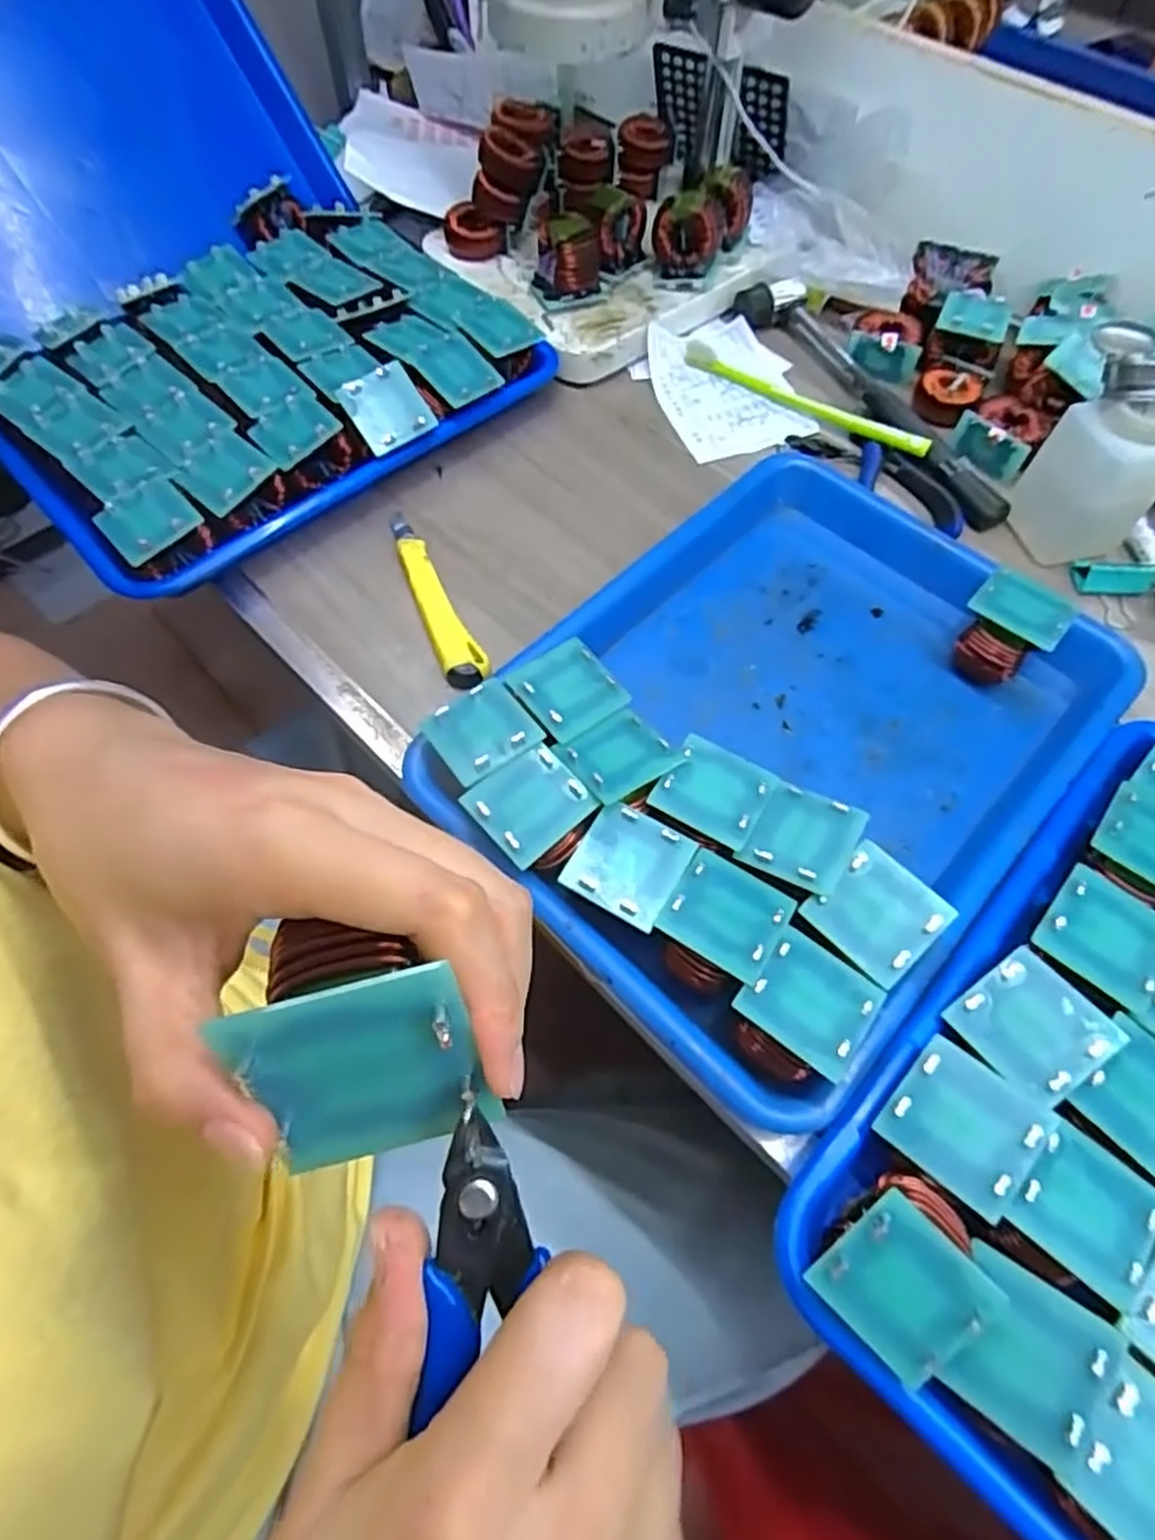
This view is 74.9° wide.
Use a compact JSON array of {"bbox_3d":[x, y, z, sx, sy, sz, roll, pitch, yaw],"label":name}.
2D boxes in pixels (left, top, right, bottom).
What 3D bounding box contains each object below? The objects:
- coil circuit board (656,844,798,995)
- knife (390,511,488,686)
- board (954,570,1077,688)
[{"bbox_3d":[0.062,0.069,0.329,0.046,0.038,0.047,30,65,15],"label":"coil circuit board"},{"bbox_3d":[-0.086,-0.104,0.448,0.022,0.010,0.143,-21,64,-12],"label":"knife"},{"bbox_3d":[0.236,-0.076,0.415,0.047,0.046,0.047,37,67,18],"label":"board"}]

